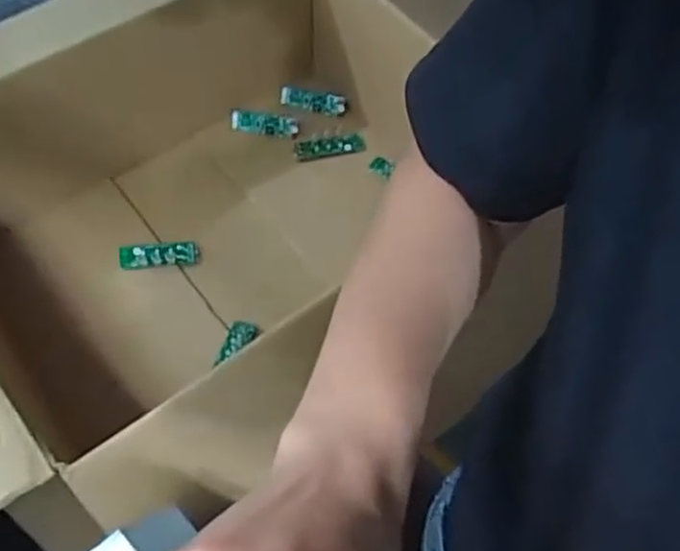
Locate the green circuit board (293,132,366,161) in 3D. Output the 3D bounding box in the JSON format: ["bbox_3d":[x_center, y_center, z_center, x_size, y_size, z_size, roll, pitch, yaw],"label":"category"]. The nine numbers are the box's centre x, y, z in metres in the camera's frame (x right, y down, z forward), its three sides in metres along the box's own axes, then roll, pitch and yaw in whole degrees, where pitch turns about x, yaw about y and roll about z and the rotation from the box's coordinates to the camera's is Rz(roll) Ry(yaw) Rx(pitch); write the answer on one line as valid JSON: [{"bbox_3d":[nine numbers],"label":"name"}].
[{"bbox_3d":[-0.015,-0.193,1.036,0.107,0.005,0.036,-11,60,-8],"label":"green circuit board"}]

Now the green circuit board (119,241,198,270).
[{"bbox_3d":[-0.246,-0.027,0.938,0.101,0.008,0.032,-6,94,-17],"label":"green circuit board"}]

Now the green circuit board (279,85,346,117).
[{"bbox_3d":[-0.043,-0.271,1.076,0.100,0.022,0.029,11,59,5],"label":"green circuit board"}]

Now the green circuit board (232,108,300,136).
[{"bbox_3d":[-0.116,-0.232,1.056,0.104,0.013,0.035,8,86,13],"label":"green circuit board"}]

